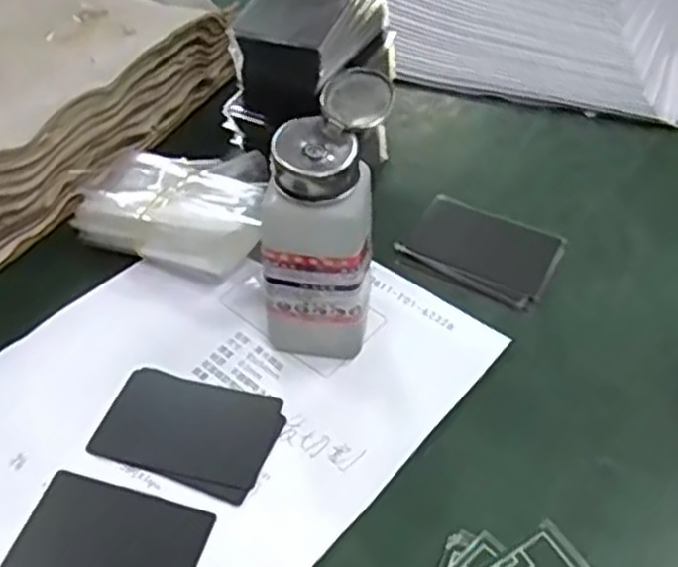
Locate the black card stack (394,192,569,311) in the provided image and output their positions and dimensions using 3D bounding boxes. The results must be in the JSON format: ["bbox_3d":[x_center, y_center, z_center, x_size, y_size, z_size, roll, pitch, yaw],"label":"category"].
[{"bbox_3d":[0.089,-0.022,0.484,0.091,0.007,0.064,25,52,22],"label":"black card stack"}]

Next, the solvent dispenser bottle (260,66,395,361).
[{"bbox_3d":[-0.008,-0.028,0.396,0.056,0.138,0.070,10,48,10],"label":"solvent dispenser bottle"}]

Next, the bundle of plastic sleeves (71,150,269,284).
[{"bbox_3d":[-0.099,-0.050,0.484,0.114,0.042,0.083,14,49,13],"label":"bundle of plastic sleeves"}]

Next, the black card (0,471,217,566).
[{"bbox_3d":[-0.105,0.120,0.354,0.084,0.004,0.054,12,49,12],"label":"black card"}]

